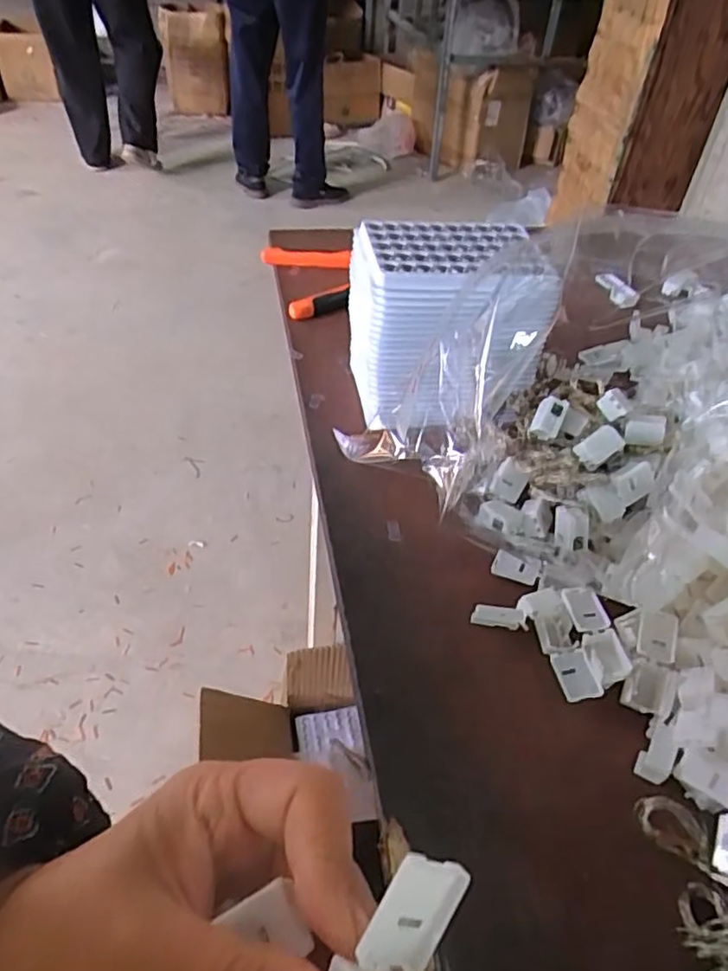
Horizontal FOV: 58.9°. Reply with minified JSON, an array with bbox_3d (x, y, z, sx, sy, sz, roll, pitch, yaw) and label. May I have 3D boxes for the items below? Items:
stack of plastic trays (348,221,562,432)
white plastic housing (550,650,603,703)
[{"bbox_3d":[0.062,-0.113,0.477,0.135,0.128,0.091,-2,44,-5],"label":"stack of plastic trays"},{"bbox_3d":[0.114,0.102,0.348,0.019,0.007,0.028,-7,45,-11],"label":"white plastic housing"}]

